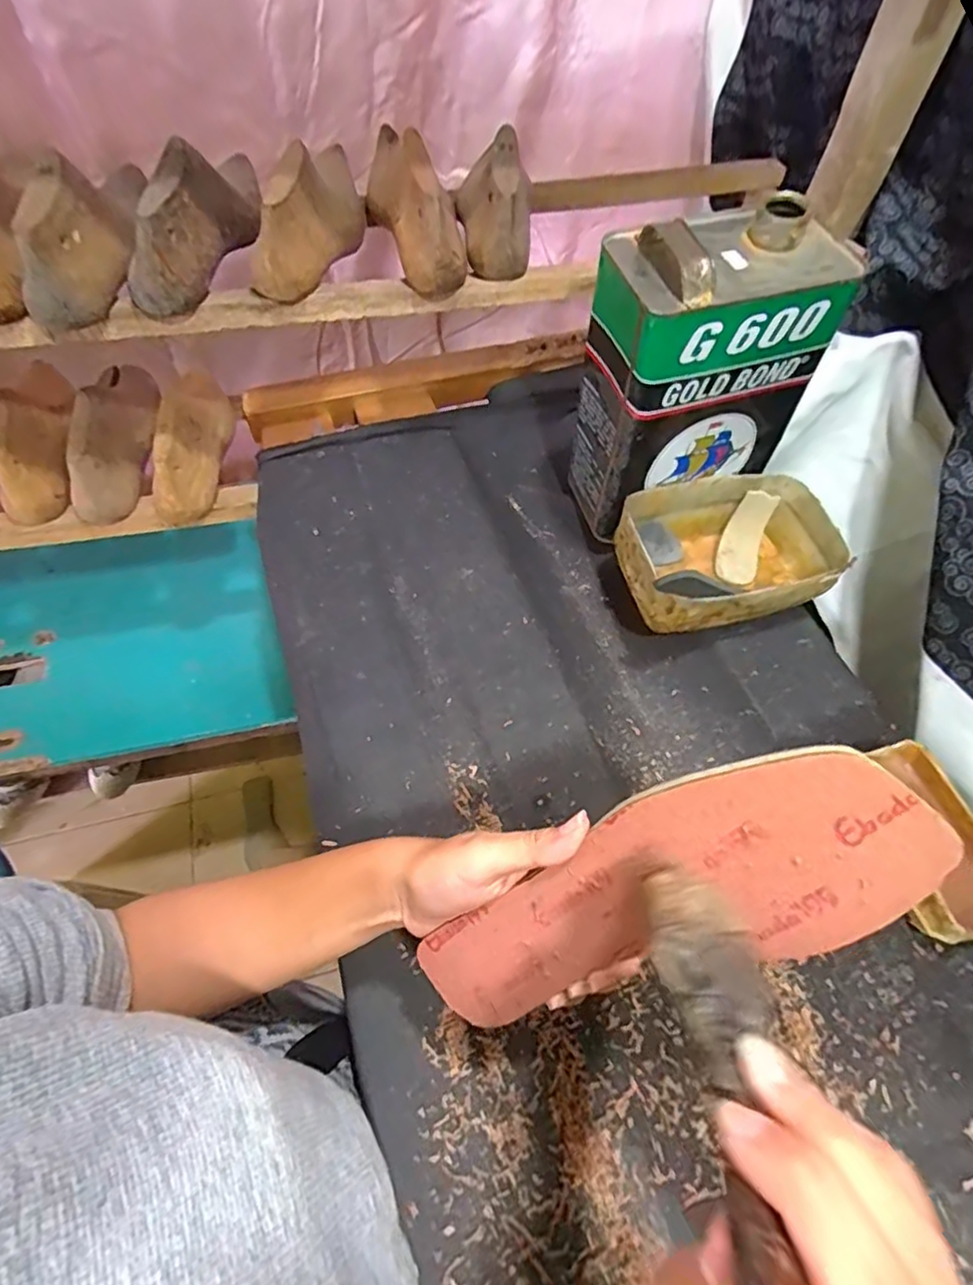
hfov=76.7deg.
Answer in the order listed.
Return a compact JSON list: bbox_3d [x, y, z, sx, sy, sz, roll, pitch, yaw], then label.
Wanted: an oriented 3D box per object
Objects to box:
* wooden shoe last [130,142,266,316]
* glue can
[{"bbox_3d":[-0.228,-0.329,0.481,0.051,0.073,0.167,12,58,4],"label":"wooden shoe last"},{"bbox_3d":[0.172,-0.218,0.521,0.166,0.225,0.109,-17,60,-13],"label":"glue can"}]

